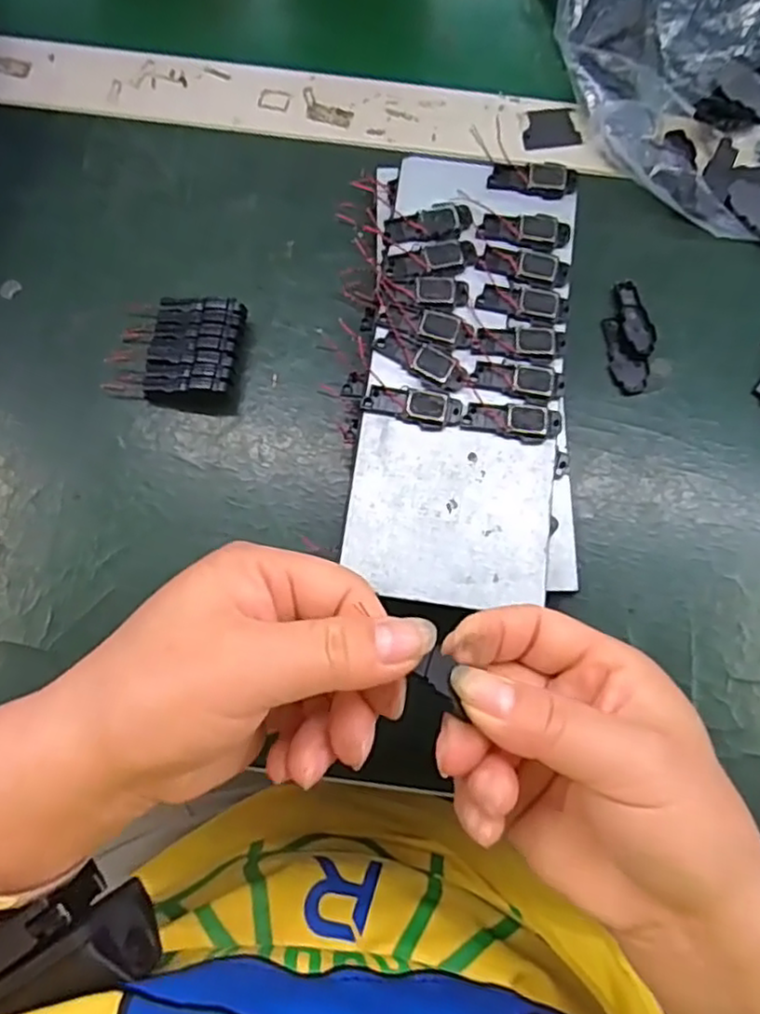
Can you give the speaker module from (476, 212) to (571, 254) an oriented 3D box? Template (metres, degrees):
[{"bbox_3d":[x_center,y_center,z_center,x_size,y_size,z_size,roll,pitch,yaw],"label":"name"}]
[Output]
[{"bbox_3d":[0.063,-0.121,0.294,0.039,0.004,0.017,9,76,1],"label":"speaker module"}]

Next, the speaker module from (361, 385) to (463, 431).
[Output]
[{"bbox_3d":[0.013,-0.040,0.274,0.039,0.004,0.015,8,76,0],"label":"speaker module"}]

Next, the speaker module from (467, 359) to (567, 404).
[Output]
[{"bbox_3d":[0.057,-0.052,0.275,0.037,0.004,0.016,11,76,1],"label":"speaker module"}]

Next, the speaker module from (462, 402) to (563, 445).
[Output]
[{"bbox_3d":[0.053,-0.035,0.272,0.038,0.004,0.015,10,76,1],"label":"speaker module"}]

